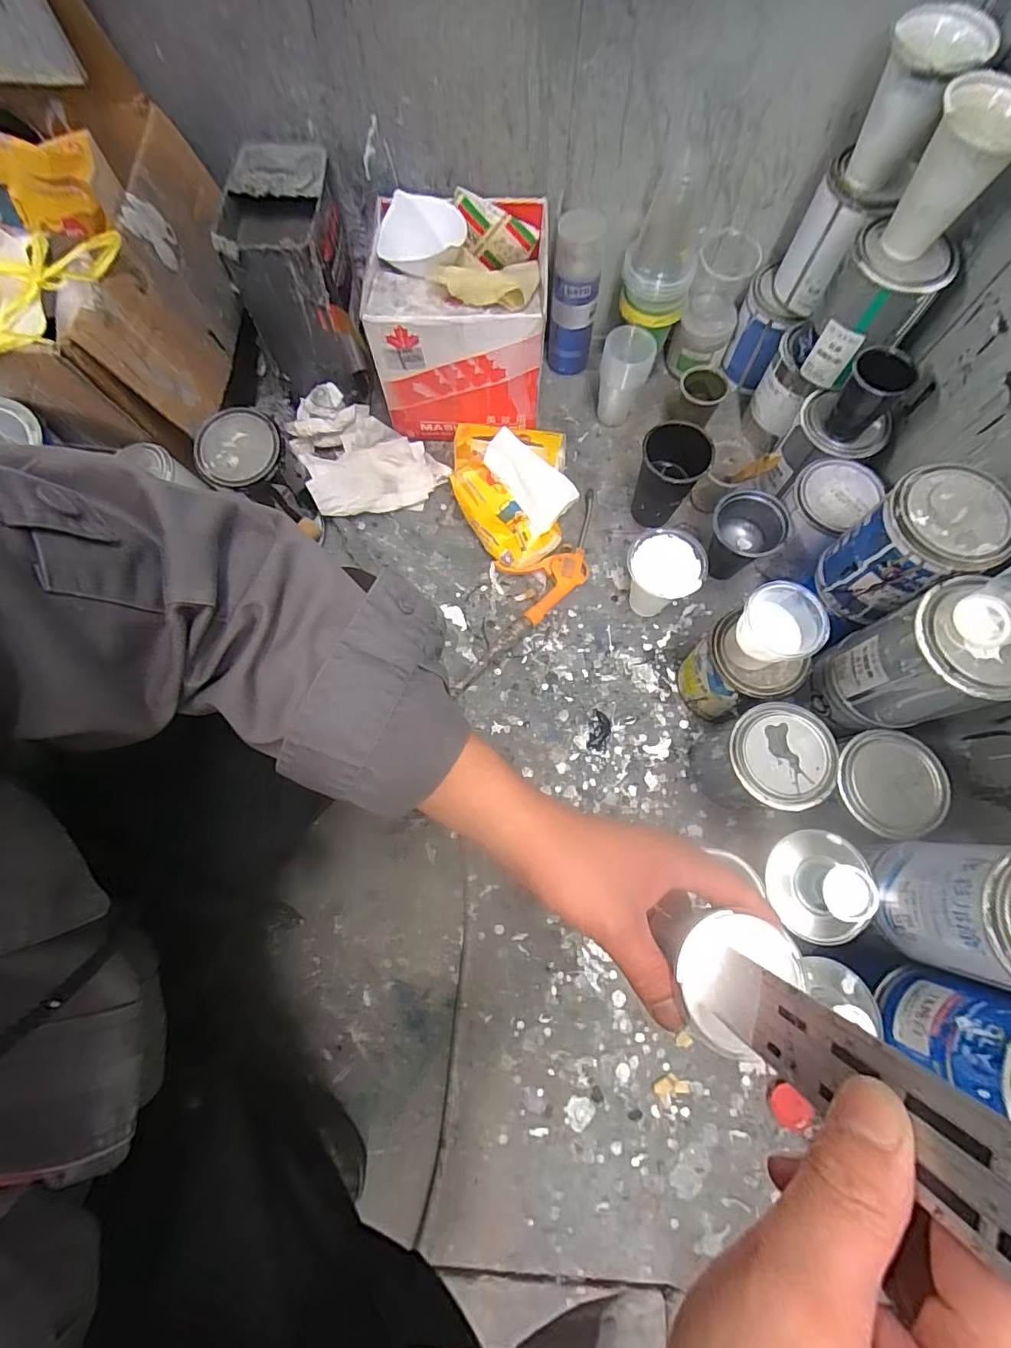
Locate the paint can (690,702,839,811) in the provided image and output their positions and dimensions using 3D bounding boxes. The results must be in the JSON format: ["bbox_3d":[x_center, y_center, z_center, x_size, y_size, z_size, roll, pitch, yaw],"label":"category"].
[{"bbox_3d":[0.286,0.100,0.594,0.101,0.137,0.103,0,74,0],"label":"paint can"}]

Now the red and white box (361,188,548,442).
[{"bbox_3d":[-0.060,-0.489,0.717,0.221,0.185,0.221,2,74,1],"label":"red and white box"}]

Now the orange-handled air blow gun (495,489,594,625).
[{"bbox_3d":[0.081,-0.168,0.730,0.205,0.027,0.098,-41,78,-11],"label":"orange-handled air blow gun"}]

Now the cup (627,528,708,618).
[{"bbox_3d":[0.197,-0.123,0.677,0.087,0.117,0.091,0,74,0],"label":"cup"}]

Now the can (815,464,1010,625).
[{"bbox_3d":[0.402,-0.124,0.523,0.102,0.134,0.099,0,74,0],"label":"can"}]

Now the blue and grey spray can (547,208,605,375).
[{"bbox_3d":[0.100,-0.542,0.757,0.066,0.202,0.052,6,74,2],"label":"blue and grey spray can"}]

